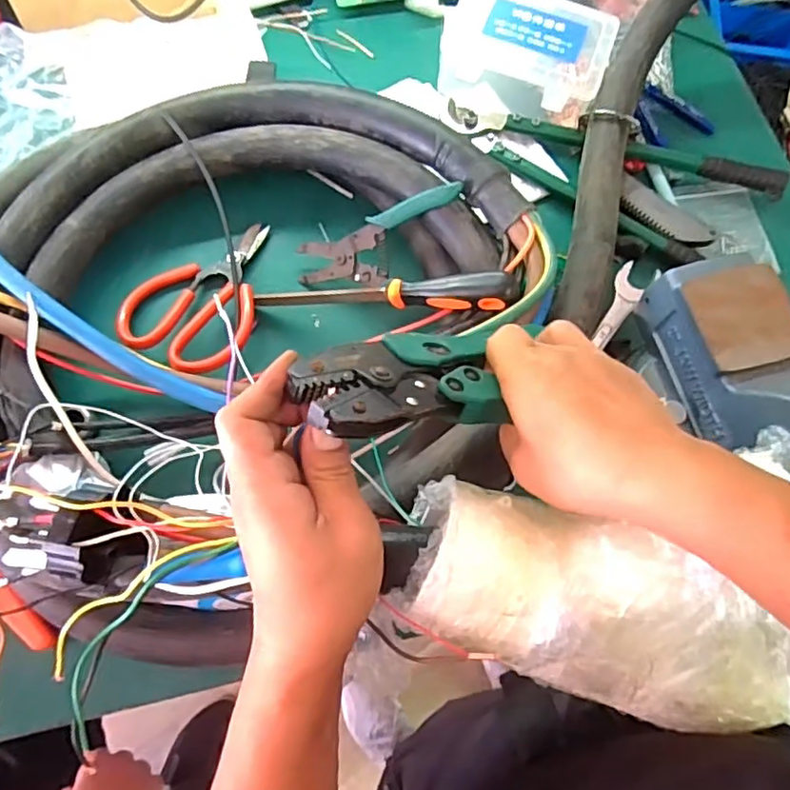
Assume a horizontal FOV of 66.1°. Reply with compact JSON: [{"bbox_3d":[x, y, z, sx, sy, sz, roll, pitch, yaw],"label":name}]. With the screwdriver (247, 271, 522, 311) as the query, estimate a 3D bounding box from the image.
[{"bbox_3d":[-0.012,-0.084,0.520,0.236,0.032,0.025,2,68,26],"label":"screwdriver"}]

